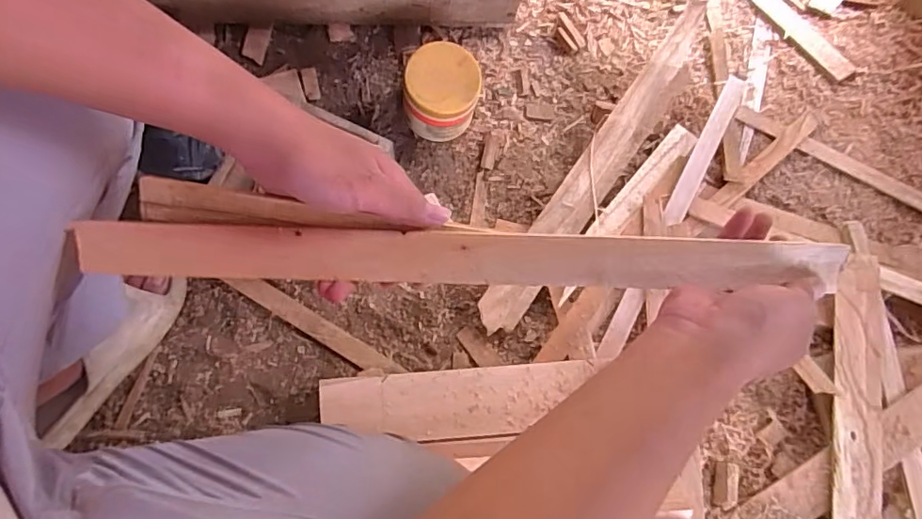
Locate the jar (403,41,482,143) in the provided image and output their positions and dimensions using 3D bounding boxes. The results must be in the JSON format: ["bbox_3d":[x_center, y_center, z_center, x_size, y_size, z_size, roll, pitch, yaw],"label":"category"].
[{"bbox_3d":[-0.024,-0.228,0.750,0.098,0.118,0.098,0,77,1],"label":"jar"}]

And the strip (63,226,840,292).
[{"bbox_3d":[0.002,0.001,0.398,0.545,0.008,0.037,1,101,-2],"label":"strip"}]

